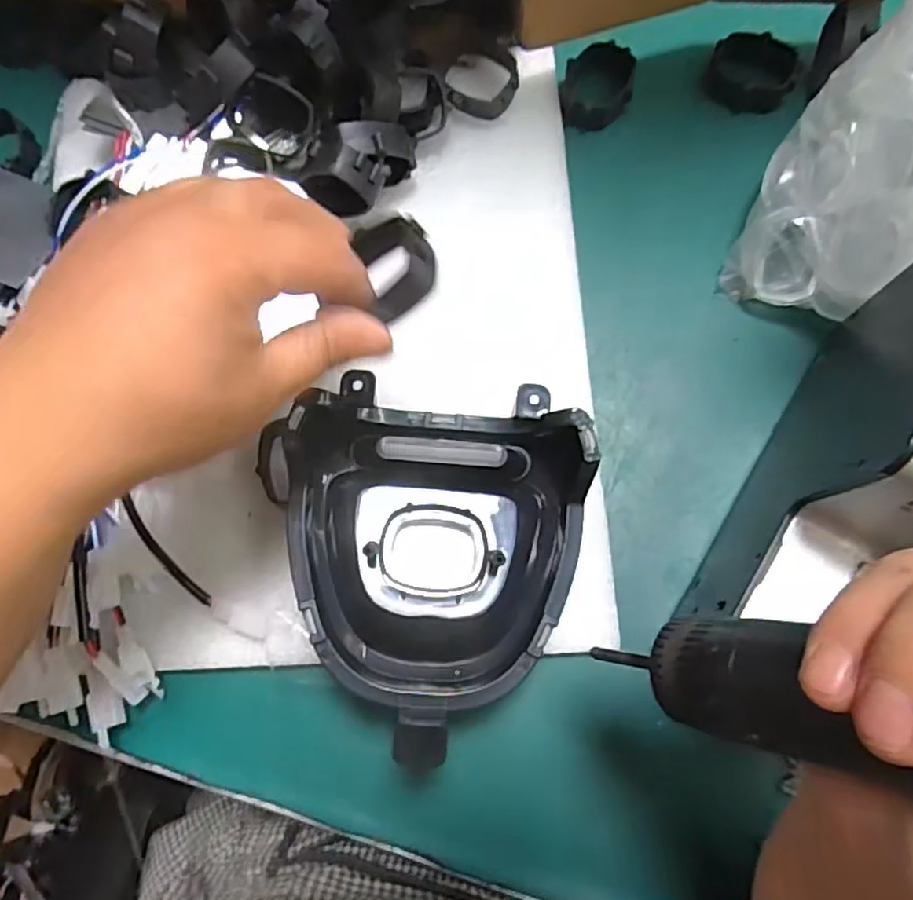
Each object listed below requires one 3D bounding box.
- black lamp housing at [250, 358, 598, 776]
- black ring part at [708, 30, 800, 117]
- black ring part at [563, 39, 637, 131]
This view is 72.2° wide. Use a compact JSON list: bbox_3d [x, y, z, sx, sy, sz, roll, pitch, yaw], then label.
[{"bbox_3d":[-0.012,0.050,0.289,0.138,0.063,0.154,5,78,4],"label":"black lamp housing"},{"bbox_3d":[0.176,-0.225,0.378,0.049,0.025,0.041,30,79,11],"label":"black ring part"},{"bbox_3d":[0.085,-0.219,0.376,0.040,0.013,0.056,9,76,6],"label":"black ring part"}]

